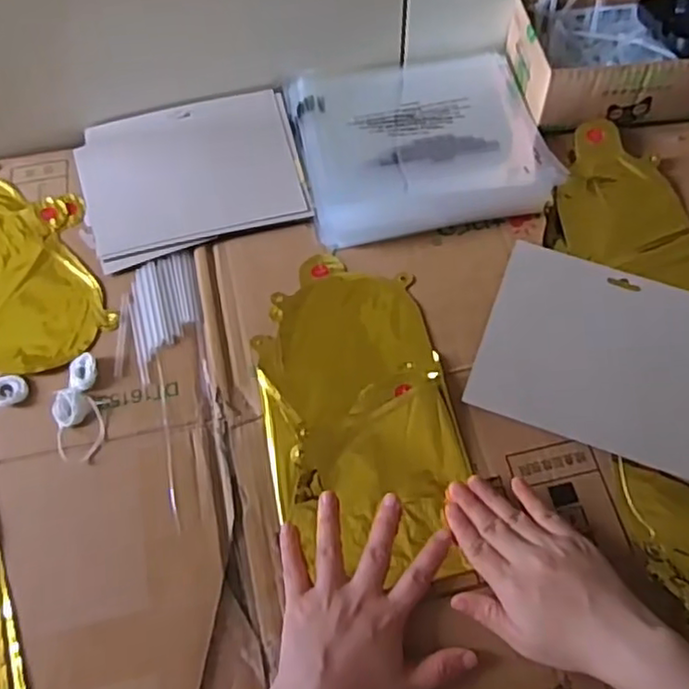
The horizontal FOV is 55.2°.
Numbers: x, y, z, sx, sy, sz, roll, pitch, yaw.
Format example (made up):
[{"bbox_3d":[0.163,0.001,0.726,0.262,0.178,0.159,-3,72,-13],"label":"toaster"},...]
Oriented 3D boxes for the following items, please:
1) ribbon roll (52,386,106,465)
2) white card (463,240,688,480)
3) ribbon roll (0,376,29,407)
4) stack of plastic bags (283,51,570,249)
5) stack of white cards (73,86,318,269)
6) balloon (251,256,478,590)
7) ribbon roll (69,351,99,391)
[{"bbox_3d":[-0.206,0.061,0.512,0.033,0.012,0.062,-23,65,-9],"label":"ribbon roll"},{"bbox_3d":[0.213,0.009,0.531,0.190,0.011,0.158,20,68,10],"label":"white card"},{"bbox_3d":[-0.269,0.037,0.528,0.030,0.006,0.028,-1,64,2],"label":"ribbon roll"},{"bbox_3d":[0.071,-0.204,0.630,0.228,0.023,0.217,-11,64,-3],"label":"stack of plastic bags"},{"bbox_3d":[-0.144,-0.164,0.633,0.203,0.014,0.168,-17,65,-6],"label":"stack of white cards"},{"bbox_3d":[0.009,0.044,0.530,0.147,0.014,0.266,-11,64,-3],"label":"balloon"},{"bbox_3d":[-0.210,0.023,0.531,0.020,0.013,0.030,-6,64,-1],"label":"ribbon roll"}]

